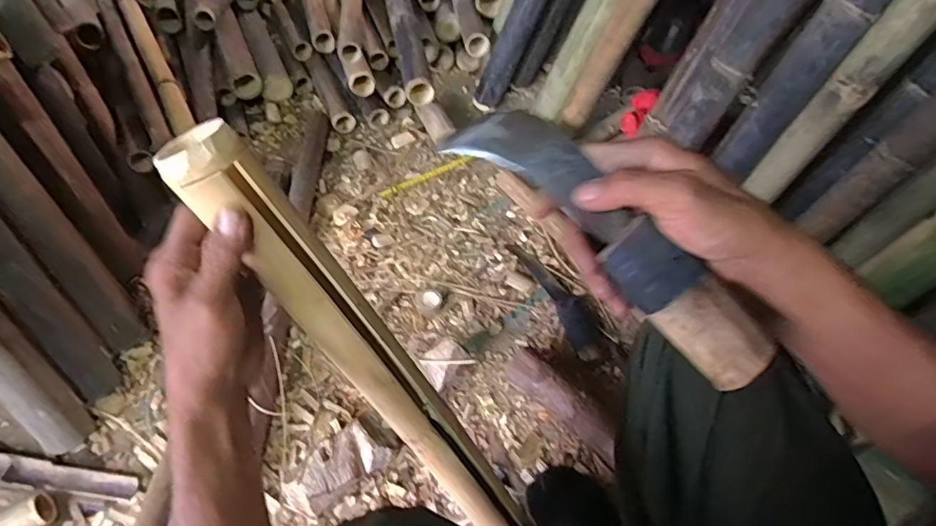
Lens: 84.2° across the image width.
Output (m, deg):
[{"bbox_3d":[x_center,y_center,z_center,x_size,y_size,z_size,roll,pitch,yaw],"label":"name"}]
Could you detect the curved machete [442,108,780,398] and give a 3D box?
[{"bbox_3d":[0.088,-0.018,0.330,0.047,0.031,0.237,-39,77,-21],"label":"curved machete"}]

